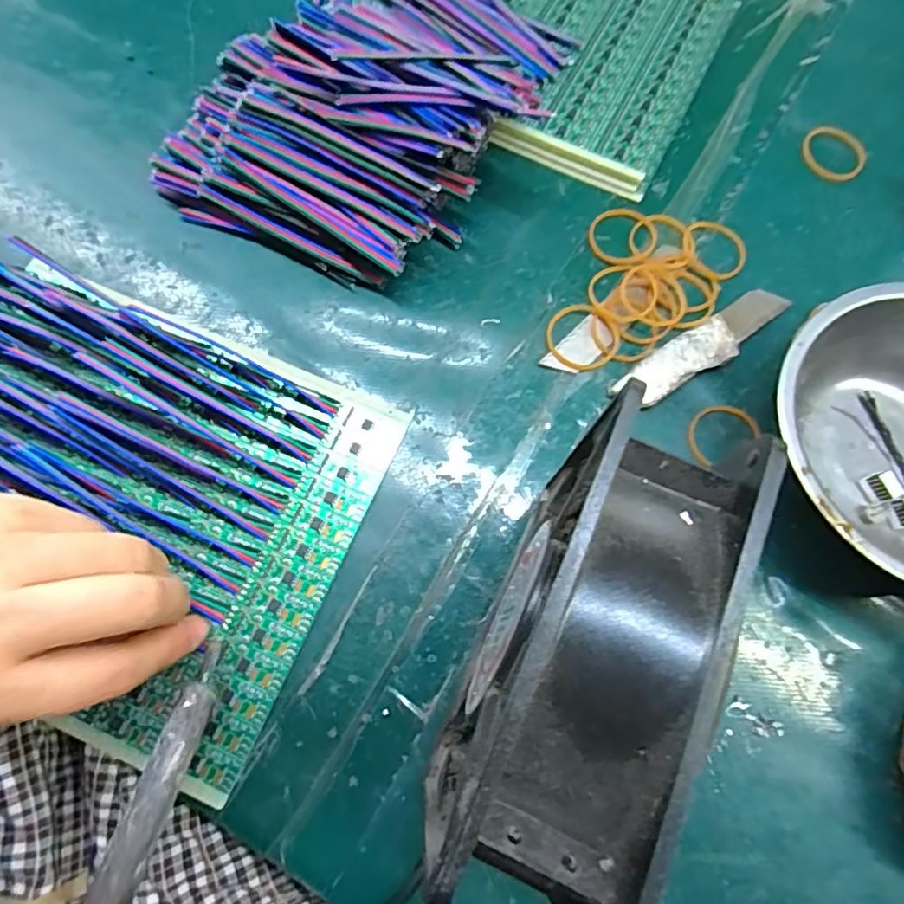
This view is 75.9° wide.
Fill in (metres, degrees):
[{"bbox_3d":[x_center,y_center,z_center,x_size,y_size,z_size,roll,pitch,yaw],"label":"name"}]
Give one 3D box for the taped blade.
[{"bbox_3d":[0.120,-0.050,0.274,0.098,0.005,0.021,-32,76,-10],"label":"taped blade"}]

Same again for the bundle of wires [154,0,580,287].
[{"bbox_3d":[-0.034,-0.184,0.287,0.132,0.045,0.205,31,75,8],"label":"bundle of wires"}]

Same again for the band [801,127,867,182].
[{"bbox_3d":[0.207,-0.162,0.313,0.035,0.004,0.033,0,73,-1],"label":"band"}]

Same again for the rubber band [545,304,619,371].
[{"bbox_3d":[0.062,-0.055,0.272,0.033,0.004,0.035,0,73,-1],"label":"rubber band"}]

